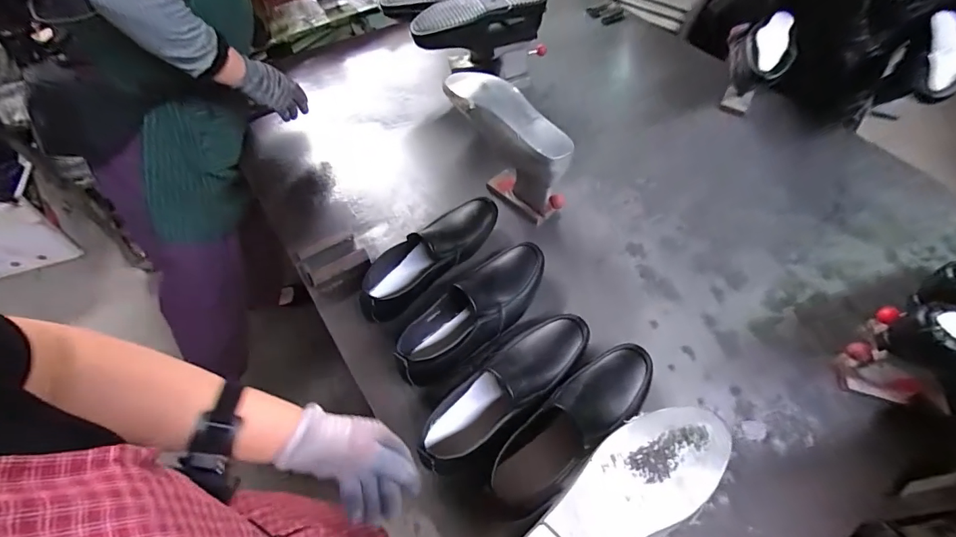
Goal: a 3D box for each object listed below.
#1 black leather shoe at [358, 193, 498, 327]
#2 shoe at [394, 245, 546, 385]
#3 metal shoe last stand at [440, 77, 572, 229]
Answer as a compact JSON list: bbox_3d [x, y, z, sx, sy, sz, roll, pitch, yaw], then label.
[{"bbox_3d":[-0.078,-0.032,0.764,0.298,0.076,0.091,-38,63,-24],"label":"black leather shoe"},{"bbox_3d":[0.000,0.059,0.699,0.104,0.080,0.299,38,63,24],"label":"shoe"},{"bbox_3d":[0.047,-0.222,0.841,0.102,0.180,0.275,-29,59,-19],"label":"metal shoe last stand"}]

